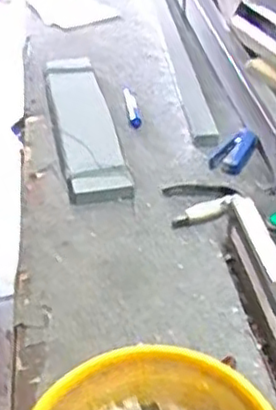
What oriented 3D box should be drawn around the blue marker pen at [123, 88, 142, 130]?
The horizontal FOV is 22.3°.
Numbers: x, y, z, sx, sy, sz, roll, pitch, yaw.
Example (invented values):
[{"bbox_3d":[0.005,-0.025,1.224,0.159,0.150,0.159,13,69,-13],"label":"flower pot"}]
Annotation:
[{"bbox_3d":[-0.011,-0.185,1.311,0.023,0.013,0.147,-4,34,-5],"label":"blue marker pen"}]

